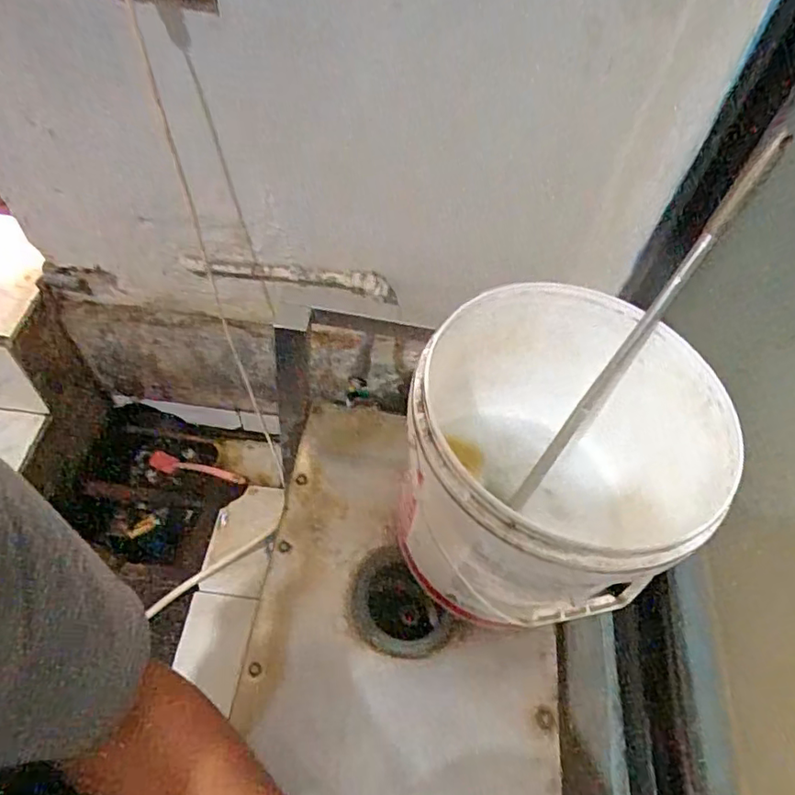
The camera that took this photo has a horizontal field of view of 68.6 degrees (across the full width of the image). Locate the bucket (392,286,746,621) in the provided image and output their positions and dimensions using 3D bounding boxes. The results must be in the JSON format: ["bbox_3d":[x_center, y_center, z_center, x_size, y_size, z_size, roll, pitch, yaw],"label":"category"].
[{"bbox_3d":[0.167,0.091,0.691,0.309,0.299,0.310,21,56,10],"label":"bucket"}]

